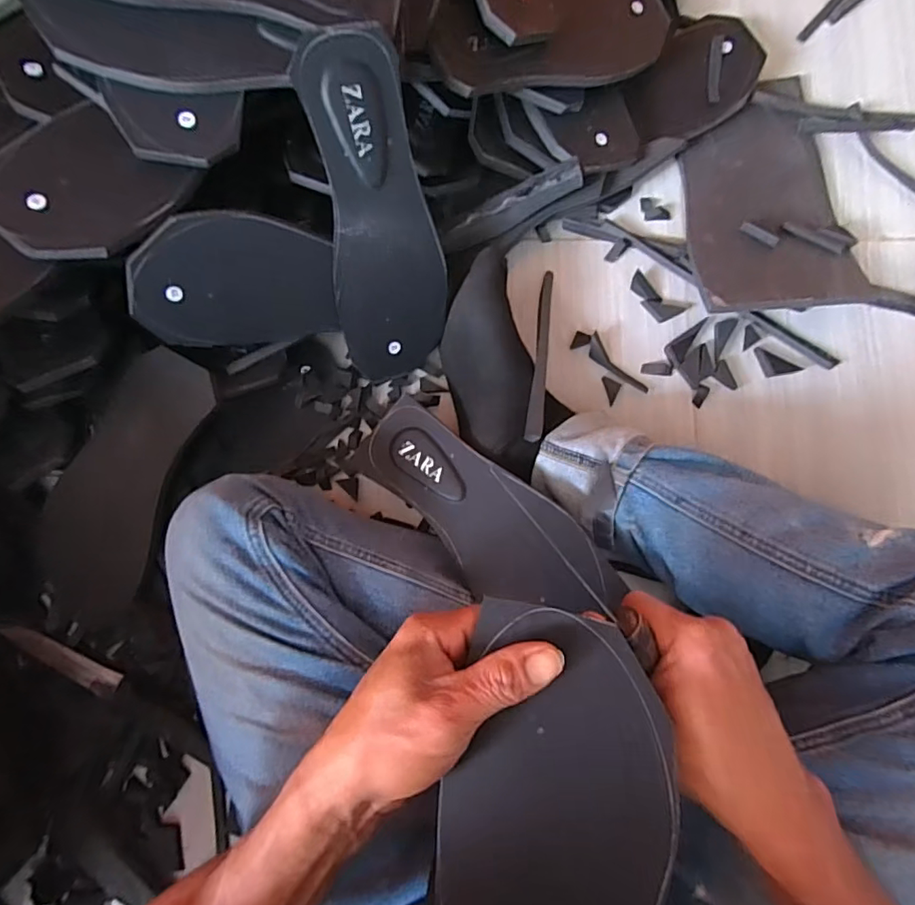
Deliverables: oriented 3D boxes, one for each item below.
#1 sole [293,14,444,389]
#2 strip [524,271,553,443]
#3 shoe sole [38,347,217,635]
[{"bbox_3d":[-0.062,-0.185,0.440,0.092,0.004,0.257,-15,123,-15],"label":"sole"},{"bbox_3d":[0.077,-0.097,0.495,0.014,0.011,0.197,8,60,2],"label":"strip"},{"bbox_3d":[-0.302,0.039,0.476,0.105,0.016,0.278,31,102,5],"label":"shoe sole"}]

